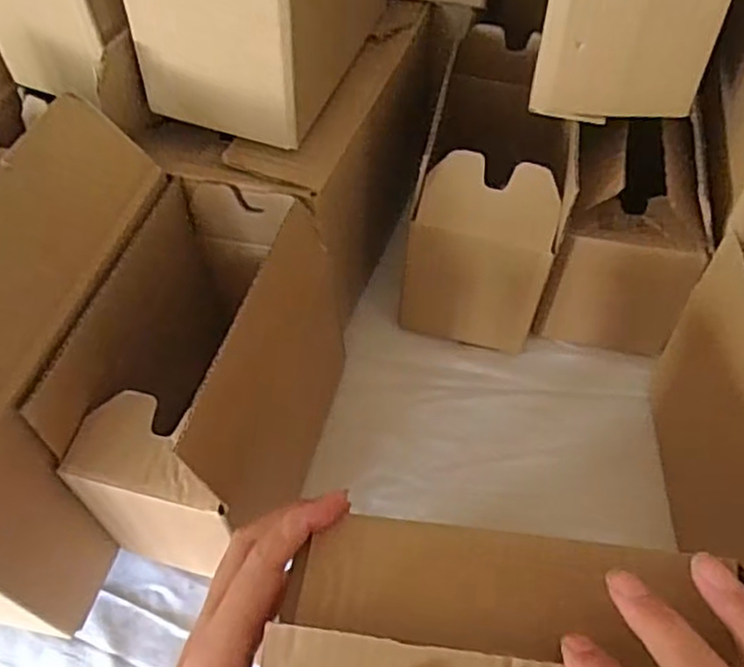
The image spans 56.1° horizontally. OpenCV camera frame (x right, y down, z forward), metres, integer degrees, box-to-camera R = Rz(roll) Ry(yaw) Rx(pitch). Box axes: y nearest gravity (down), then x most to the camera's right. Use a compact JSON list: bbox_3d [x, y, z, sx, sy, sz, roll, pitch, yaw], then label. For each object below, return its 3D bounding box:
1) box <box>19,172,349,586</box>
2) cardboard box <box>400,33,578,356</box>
[{"bbox_3d":[-0.089,0.023,0.413,0.104,0.140,0.176,12,54,8],"label":"box"},{"bbox_3d":[0.087,-0.098,0.514,0.095,0.142,0.158,12,54,8],"label":"cardboard box"}]

